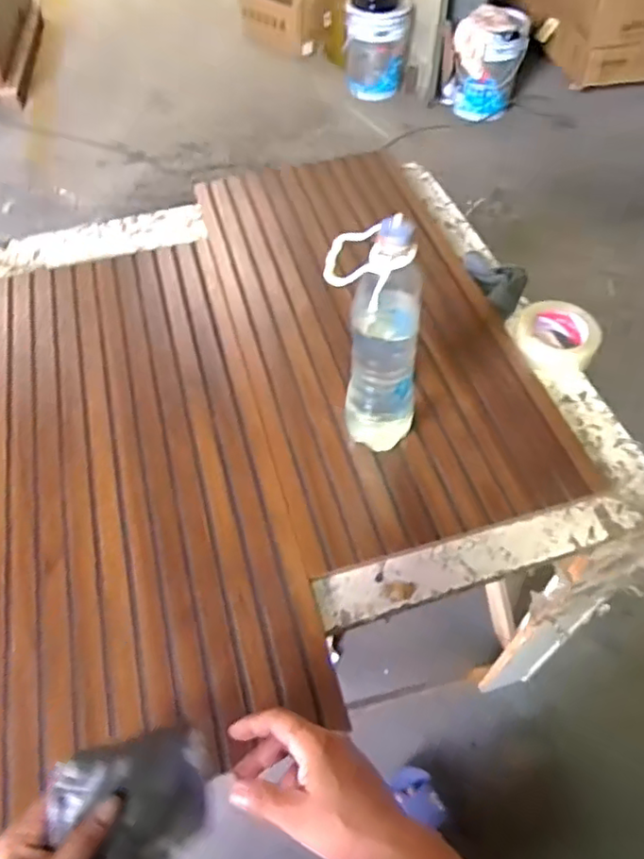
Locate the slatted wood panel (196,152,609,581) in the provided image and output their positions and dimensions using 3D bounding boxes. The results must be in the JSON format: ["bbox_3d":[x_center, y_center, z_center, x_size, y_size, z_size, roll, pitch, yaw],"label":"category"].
[{"bbox_3d":[0.053,-0.182,0.872,0.367,0.020,0.745,-14,55,-9],"label":"slatted wood panel"}]

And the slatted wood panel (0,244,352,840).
[{"bbox_3d":[-0.252,0.026,0.728,0.360,0.016,0.710,-14,55,-9],"label":"slatted wood panel"}]

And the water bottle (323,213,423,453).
[{"bbox_3d":[0.056,-0.090,0.631,0.100,0.297,0.072,8,54,6],"label":"water bottle"}]

